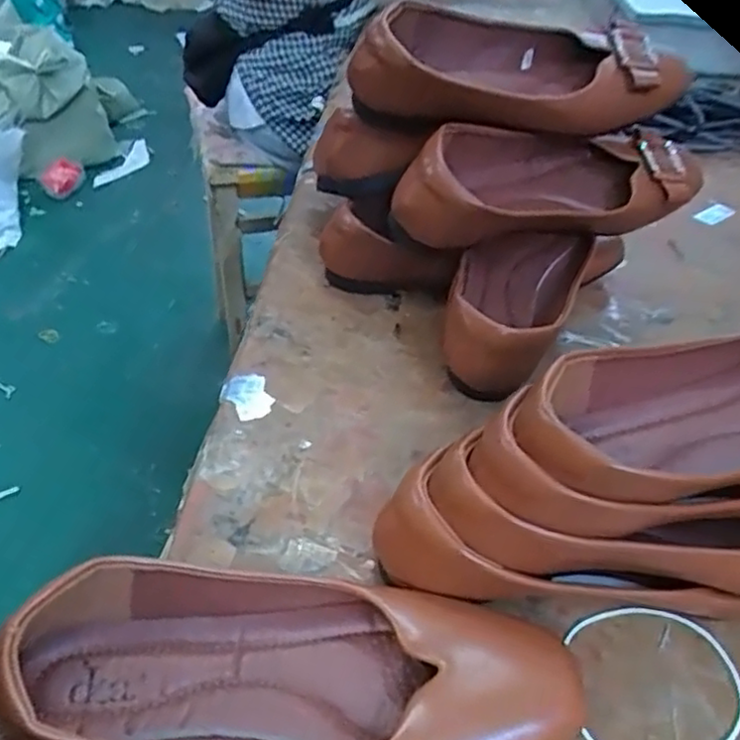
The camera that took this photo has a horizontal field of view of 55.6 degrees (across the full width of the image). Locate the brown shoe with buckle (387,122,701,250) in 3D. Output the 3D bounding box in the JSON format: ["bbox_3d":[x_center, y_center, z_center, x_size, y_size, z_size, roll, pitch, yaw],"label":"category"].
[{"bbox_3d":[0.112,-0.124,0.463,0.195,0.064,0.079,-15,43,-19],"label":"brown shoe with buckle"}]

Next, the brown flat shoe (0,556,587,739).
[{"bbox_3d":[-0.031,0.123,0.289,0.232,0.060,0.087,0,41,-2],"label":"brown flat shoe"}]

